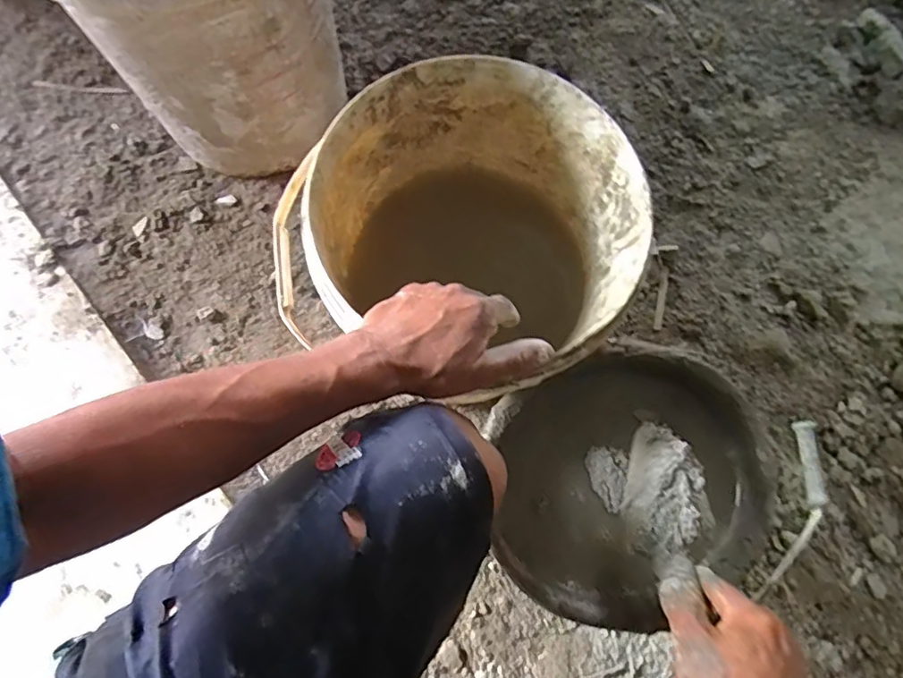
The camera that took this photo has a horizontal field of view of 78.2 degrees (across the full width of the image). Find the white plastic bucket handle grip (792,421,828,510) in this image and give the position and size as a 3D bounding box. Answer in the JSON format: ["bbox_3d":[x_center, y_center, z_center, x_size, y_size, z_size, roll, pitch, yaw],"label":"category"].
[{"bbox_3d":[0.342,0.119,0.530,0.017,0.016,0.078,-2,77,-1],"label":"white plastic bucket handle grip"}]

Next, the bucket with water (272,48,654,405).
[{"bbox_3d":[0.006,-0.101,0.618,0.349,0.288,0.278,11,76,5],"label":"bucket with water"}]

